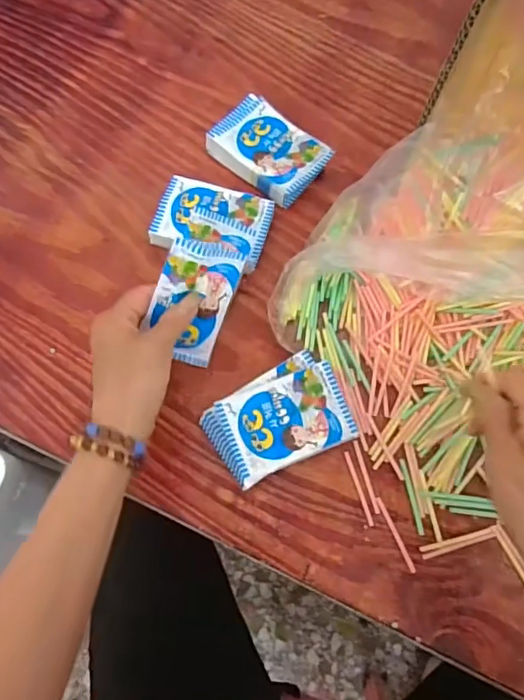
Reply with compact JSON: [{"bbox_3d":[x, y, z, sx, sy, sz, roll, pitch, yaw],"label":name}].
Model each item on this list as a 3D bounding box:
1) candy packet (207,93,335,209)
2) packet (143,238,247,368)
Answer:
[{"bbox_3d":[0.005,-0.200,0.537,0.108,0.028,0.074,41,75,13],"label":"candy packet"},{"bbox_3d":[-0.055,-0.035,0.422,0.064,0.099,0.007,8,27,-33],"label":"packet"}]

